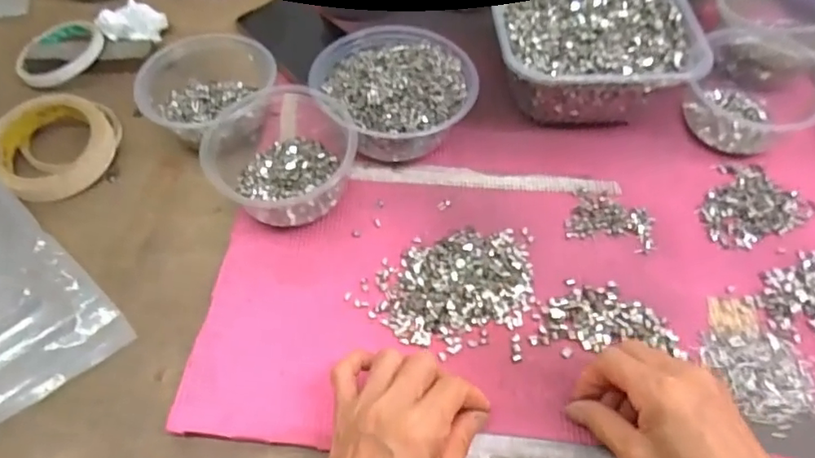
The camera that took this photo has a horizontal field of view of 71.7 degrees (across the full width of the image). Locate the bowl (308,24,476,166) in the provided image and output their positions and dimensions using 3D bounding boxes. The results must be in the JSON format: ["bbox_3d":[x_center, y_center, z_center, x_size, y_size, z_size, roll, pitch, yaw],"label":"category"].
[{"bbox_3d":[-0.011,-0.122,0.501,0.128,0.060,0.134,0,56,0],"label":"bowl"}]

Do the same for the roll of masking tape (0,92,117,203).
[{"bbox_3d":[-0.308,-0.076,0.491,0.097,0.030,0.097,0,56,0],"label":"roll of masking tape"}]

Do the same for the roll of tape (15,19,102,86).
[{"bbox_3d":[-0.350,-0.178,0.568,0.087,0.020,0.087,0,56,0],"label":"roll of tape"}]

